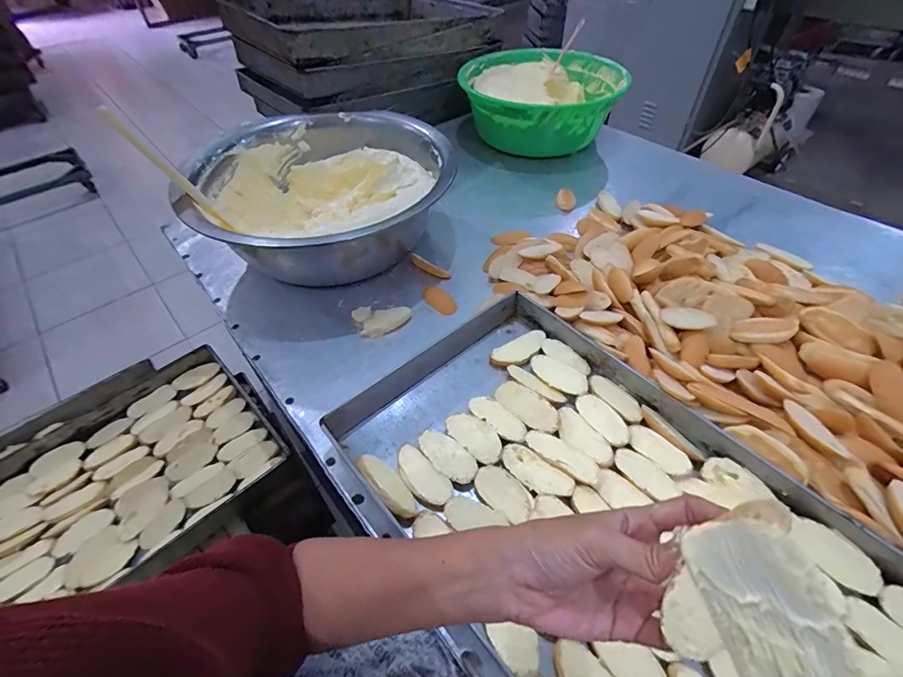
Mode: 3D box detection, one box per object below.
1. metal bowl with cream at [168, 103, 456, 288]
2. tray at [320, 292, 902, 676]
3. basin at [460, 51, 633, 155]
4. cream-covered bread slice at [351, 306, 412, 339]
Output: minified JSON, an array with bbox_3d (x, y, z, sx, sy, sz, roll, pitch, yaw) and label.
[{"bbox_3d":[-0.219,-0.265,0.809,0.444,0.204,0.462,-1,50,1],"label":"metal bowl with cream"},{"bbox_3d":[0.173,0.204,0.463,0.361,0.048,0.619,-34,54,-24],"label":"tray"},{"bbox_3d":[0.236,-0.622,1.118,0.399,0.183,0.381,-1,50,1],"label":"basin"},{"bbox_3d":[-0.117,-0.036,0.710,0.092,0.014,0.067,-22,53,-16],"label":"cream-covered bread slice"}]

